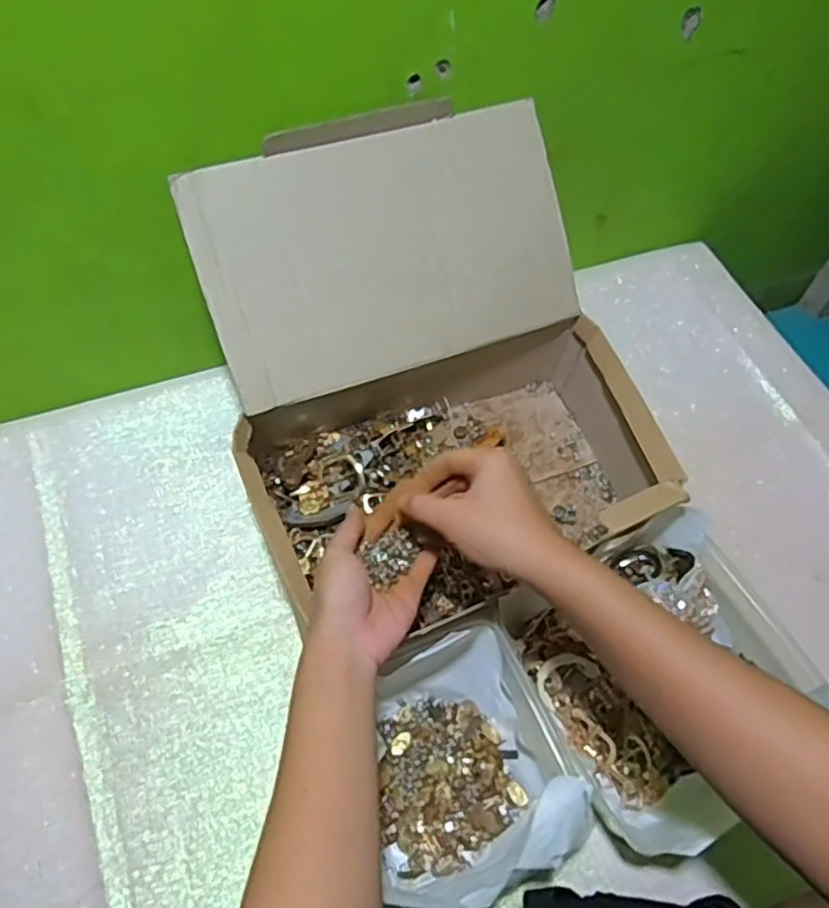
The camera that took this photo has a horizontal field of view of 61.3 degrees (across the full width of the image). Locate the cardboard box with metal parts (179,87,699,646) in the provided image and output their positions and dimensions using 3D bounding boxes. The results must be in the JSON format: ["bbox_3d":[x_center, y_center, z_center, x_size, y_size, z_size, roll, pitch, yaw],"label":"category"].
[{"bbox_3d":[0.015,-0.067,0.585,0.327,0.232,0.343,-18,61,-14],"label":"cardboard box with metal parts"}]

